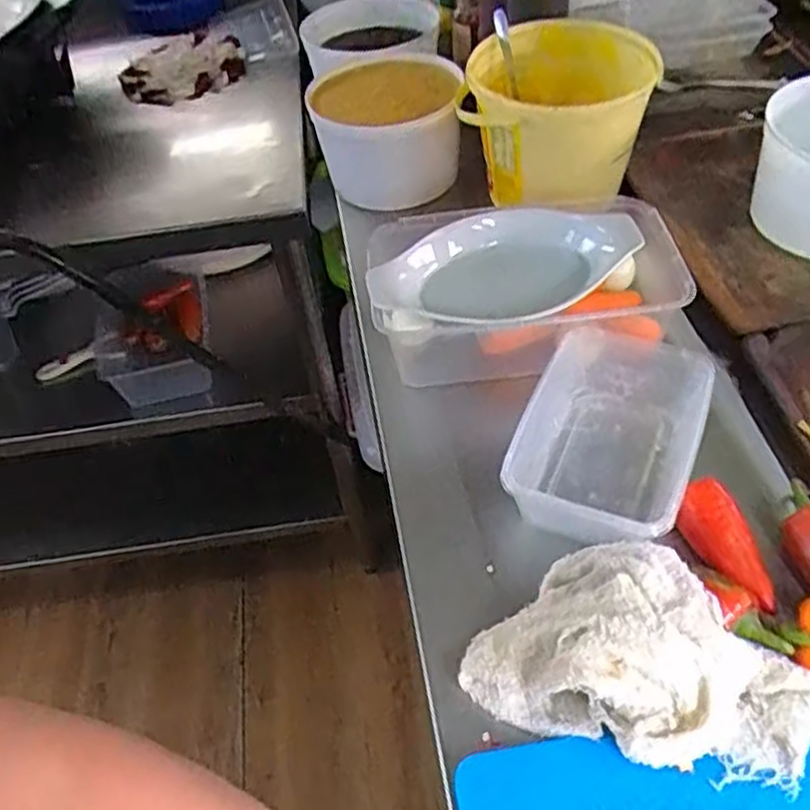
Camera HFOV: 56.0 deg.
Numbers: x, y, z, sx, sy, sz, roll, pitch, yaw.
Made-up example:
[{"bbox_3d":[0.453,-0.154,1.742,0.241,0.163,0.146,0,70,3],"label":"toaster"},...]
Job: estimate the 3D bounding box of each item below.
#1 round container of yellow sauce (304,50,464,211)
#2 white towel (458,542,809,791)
[{"bbox_3d":[-0.019,-0.321,0.885,0.156,0.114,0.156,-3,48,4],"label":"round container of yellow sauce"},{"bbox_3d":[0.146,0.143,0.460,0.194,0.069,0.125,14,51,18],"label":"white towel"}]

